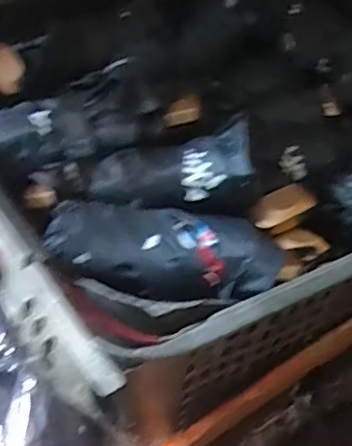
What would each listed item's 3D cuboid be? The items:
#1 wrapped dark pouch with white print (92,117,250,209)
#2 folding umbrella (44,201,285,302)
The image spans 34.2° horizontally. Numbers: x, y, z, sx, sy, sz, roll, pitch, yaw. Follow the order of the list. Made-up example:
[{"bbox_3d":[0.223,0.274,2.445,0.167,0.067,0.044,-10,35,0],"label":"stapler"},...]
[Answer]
[{"bbox_3d":[-0.002,-0.038,0.400,0.111,0.030,0.048,-10,56,-11],"label":"wrapped dark pouch with white print"},{"bbox_3d":[-0.007,0.020,0.387,0.155,0.034,0.056,6,54,0],"label":"folding umbrella"}]

